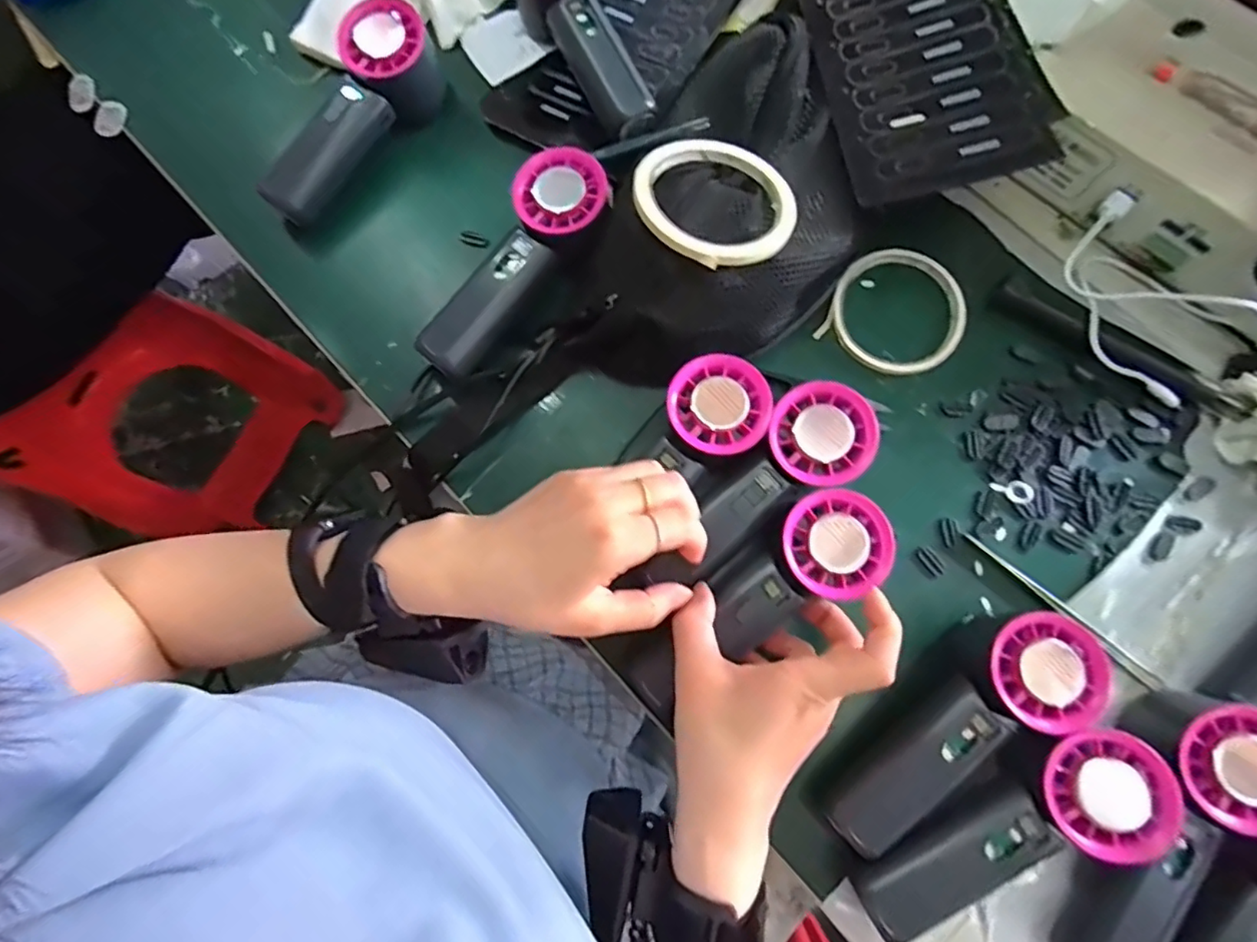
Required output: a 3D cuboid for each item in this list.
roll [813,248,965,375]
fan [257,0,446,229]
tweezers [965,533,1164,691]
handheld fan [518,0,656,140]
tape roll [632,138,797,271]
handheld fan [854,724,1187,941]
[{"bbox_3d":[0.180,-0.107,0.392,0.084,0.006,0.088,0,77,-1],"label":"roll"},{"bbox_3d":[-0.183,-0.236,0.390,0.051,0.046,0.149,28,78,6],"label":"fan"},{"bbox_3d":[0.258,0.080,0.350,0.126,0.010,0.009,44,80,9],"label":"tweezers"},{"bbox_3d":[-0.029,-0.299,0.404,0.056,0.052,0.161,-25,78,-6],"label":"handheld fan"},{"bbox_3d":[0.051,-0.158,0.343,0.085,0.007,0.094,-38,75,-16],"label":"tape roll"},{"bbox_3d":[0.189,0.180,0.298,0.155,0.032,0.061,-34,79,7],"label":"handheld fan"}]

